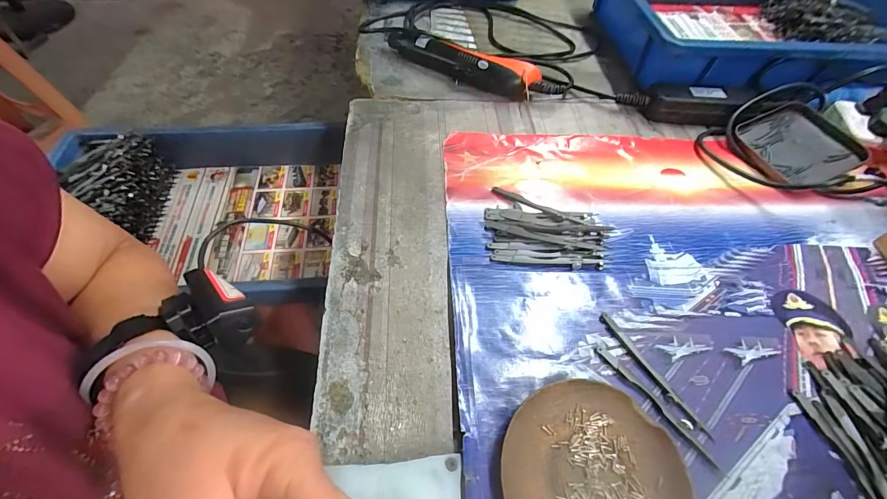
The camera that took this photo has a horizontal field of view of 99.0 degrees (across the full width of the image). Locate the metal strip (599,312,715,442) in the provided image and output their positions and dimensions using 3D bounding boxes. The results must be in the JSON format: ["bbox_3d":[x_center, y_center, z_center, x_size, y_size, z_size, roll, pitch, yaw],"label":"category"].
[{"bbox_3d":[0.157,0.091,0.286,0.010,0.004,0.105,-24,60,-19],"label":"metal strip"}]

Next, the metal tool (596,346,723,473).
[{"bbox_3d":[0.154,0.110,0.272,0.008,0.004,0.104,-33,64,-23],"label":"metal tool"}]

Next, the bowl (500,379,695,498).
[{"bbox_3d":[0.094,0.144,0.238,0.112,0.013,0.112,2,55,-3],"label":"bowl"}]

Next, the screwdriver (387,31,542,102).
[{"bbox_3d":[0.019,-0.242,0.489,0.212,0.039,0.043,21,57,11],"label":"screwdriver"}]

